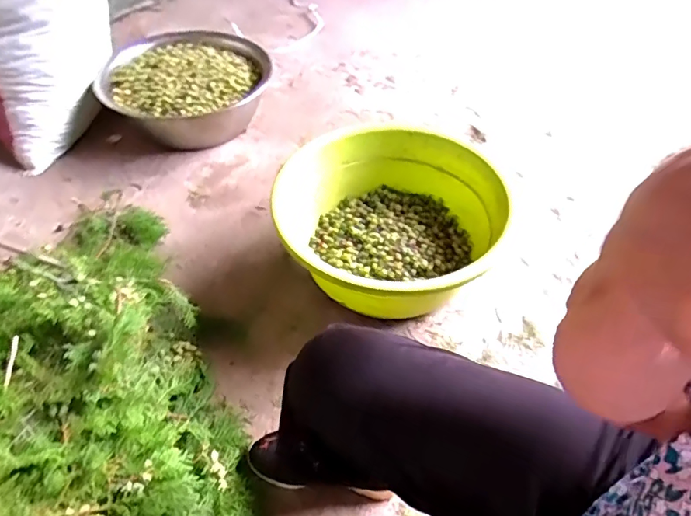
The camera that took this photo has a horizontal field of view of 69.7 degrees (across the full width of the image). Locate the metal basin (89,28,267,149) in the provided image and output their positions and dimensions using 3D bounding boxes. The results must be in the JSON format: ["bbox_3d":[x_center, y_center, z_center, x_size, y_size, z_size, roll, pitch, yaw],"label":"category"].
[{"bbox_3d":[-0.421,-0.468,1.365,0.392,0.151,0.398,1,49,-1],"label":"metal basin"}]

